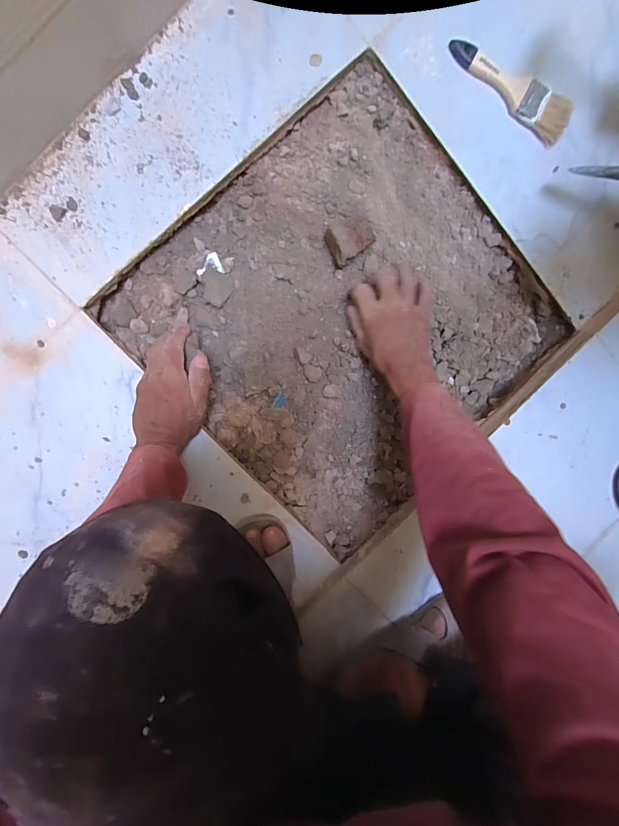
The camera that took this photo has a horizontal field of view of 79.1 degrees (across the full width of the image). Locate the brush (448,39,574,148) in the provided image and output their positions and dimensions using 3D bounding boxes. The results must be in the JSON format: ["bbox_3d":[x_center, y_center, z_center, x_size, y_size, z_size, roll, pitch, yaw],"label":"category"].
[{"bbox_3d":[0.274,-0.445,0.511,0.188,0.018,0.056,32,92,-11],"label":"brush"}]

